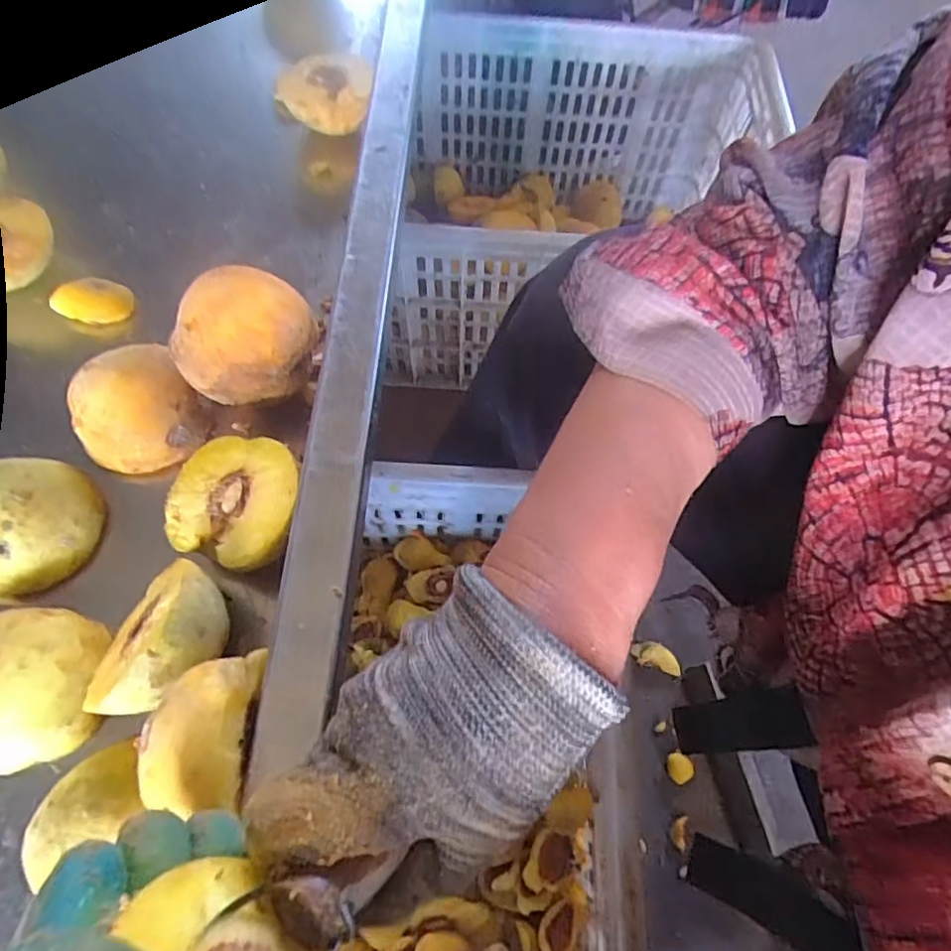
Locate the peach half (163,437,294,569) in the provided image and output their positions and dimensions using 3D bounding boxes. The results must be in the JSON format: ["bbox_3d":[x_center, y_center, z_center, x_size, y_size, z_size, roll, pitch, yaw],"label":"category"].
[{"bbox_3d":[-0.110,0.015,0.280,0.060,0.039,0.057,1,66,-2],"label":"peach half"}]

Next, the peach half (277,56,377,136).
[{"bbox_3d":[-0.099,-0.259,0.409,0.062,0.033,0.052,8,66,1],"label":"peach half"}]

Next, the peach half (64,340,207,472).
[{"bbox_3d":[-0.171,-0.032,0.301,0.056,0.036,0.053,1,66,-2],"label":"peach half"}]

